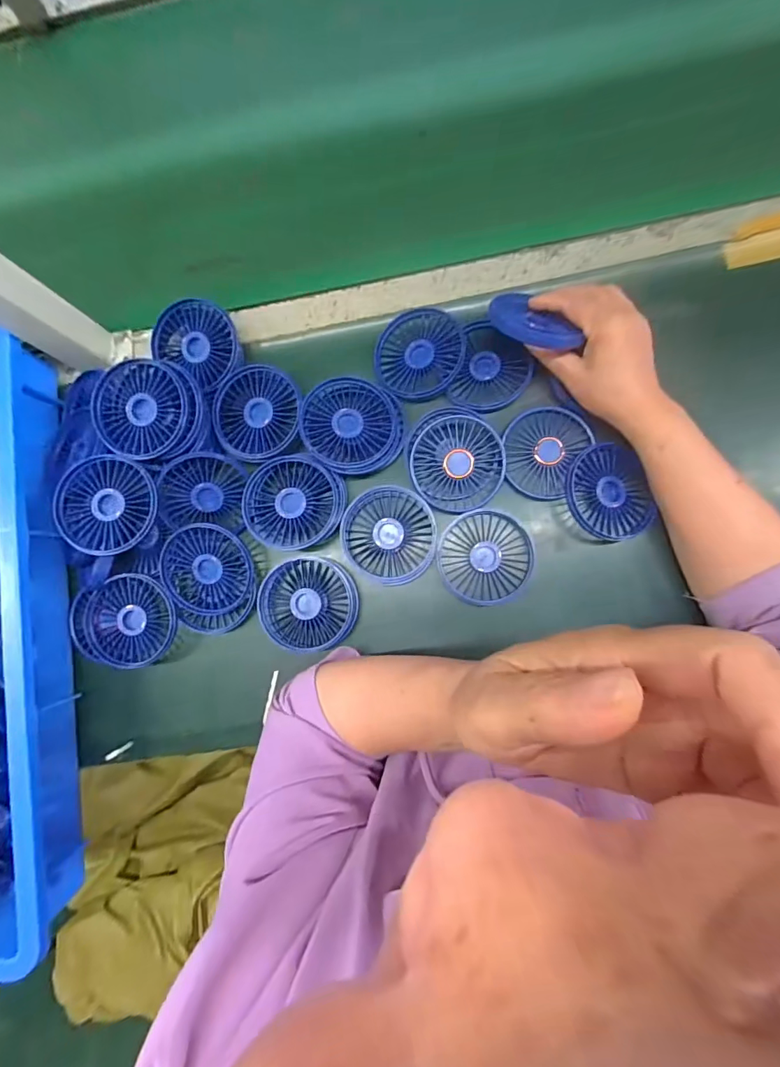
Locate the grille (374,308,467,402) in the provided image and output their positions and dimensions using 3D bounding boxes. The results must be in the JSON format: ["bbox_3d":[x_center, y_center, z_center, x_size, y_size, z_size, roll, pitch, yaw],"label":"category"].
[{"bbox_3d":[0.027,-0.176,0.433,0.087,0.013,0.086,-1,84,6],"label":"grille"}]

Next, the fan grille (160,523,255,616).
[{"bbox_3d":[-0.178,0.035,0.428,0.089,0.018,0.084,-1,84,6],"label":"fan grille"}]

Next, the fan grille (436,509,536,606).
[{"bbox_3d":[0.091,0.023,0.421,0.087,0.015,0.087,-1,84,6],"label":"fan grille"}]

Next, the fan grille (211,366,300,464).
[{"bbox_3d":[-0.128,-0.115,0.428,0.087,0.011,0.087,17,86,7],"label":"fan grille"}]

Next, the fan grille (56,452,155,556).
[{"bbox_3d":[-0.255,-0.026,0.399,0.082,0.017,0.084,-1,84,6],"label":"fan grille"}]

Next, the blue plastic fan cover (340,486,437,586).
[{"bbox_3d":[-0.001,0.002,0.425,0.086,0.020,0.089,-8,83,5],"label":"blue plastic fan cover"}]

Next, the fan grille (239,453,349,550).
[{"bbox_3d":[-0.090,-0.030,0.428,0.095,0.024,0.085,-6,83,5],"label":"fan grille"}]

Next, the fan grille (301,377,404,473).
[{"bbox_3d":[-0.037,-0.103,0.421,0.093,0.019,0.088,-1,84,6],"label":"fan grille"}]

